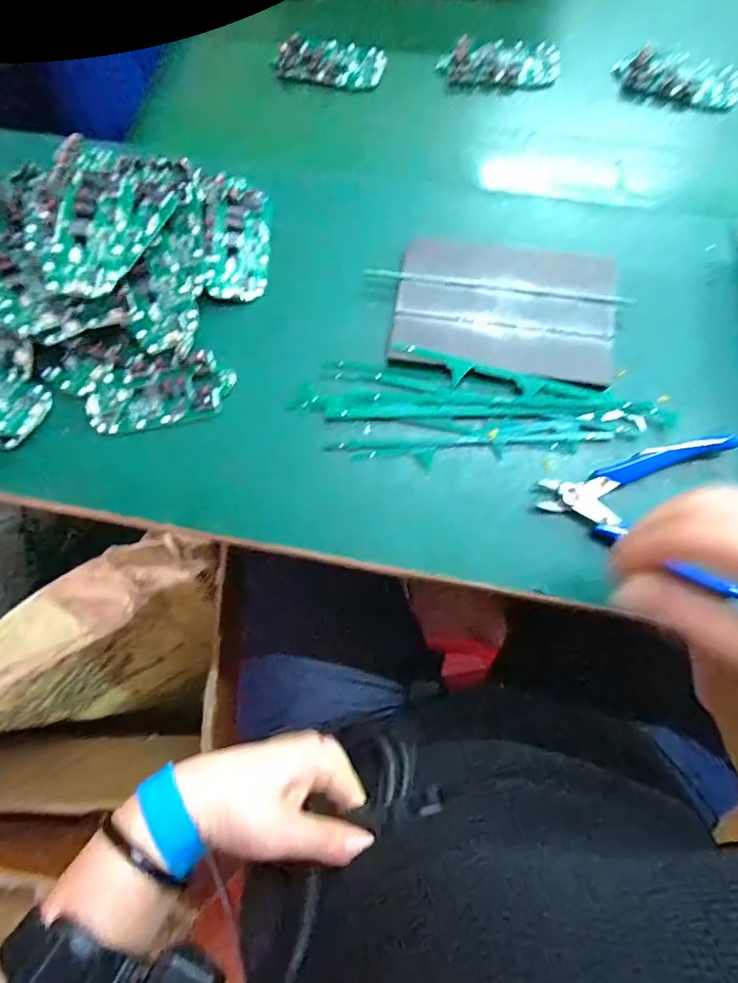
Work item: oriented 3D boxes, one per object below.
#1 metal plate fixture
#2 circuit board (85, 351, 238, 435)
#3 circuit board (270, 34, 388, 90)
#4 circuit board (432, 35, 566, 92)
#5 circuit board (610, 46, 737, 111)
[{"bbox_3d":[0.095,-0.131,0.350,0.150,0.009,0.103,7,77,3],"label":"metal plate fixture"},{"bbox_3d":[-0.146,-0.070,0.342,0.099,0.012,0.047,-12,77,-1],"label":"circuit board"},{"bbox_3d":[-0.032,-0.379,0.436,0.093,0.013,0.045,15,78,5],"label":"circuit board"},{"bbox_3d":[0.112,-0.368,0.426,0.101,0.016,0.040,-4,77,0],"label":"circuit board"},{"bbox_3d":[0.259,-0.347,0.419,0.098,0.023,0.035,26,79,7],"label":"circuit board"}]

